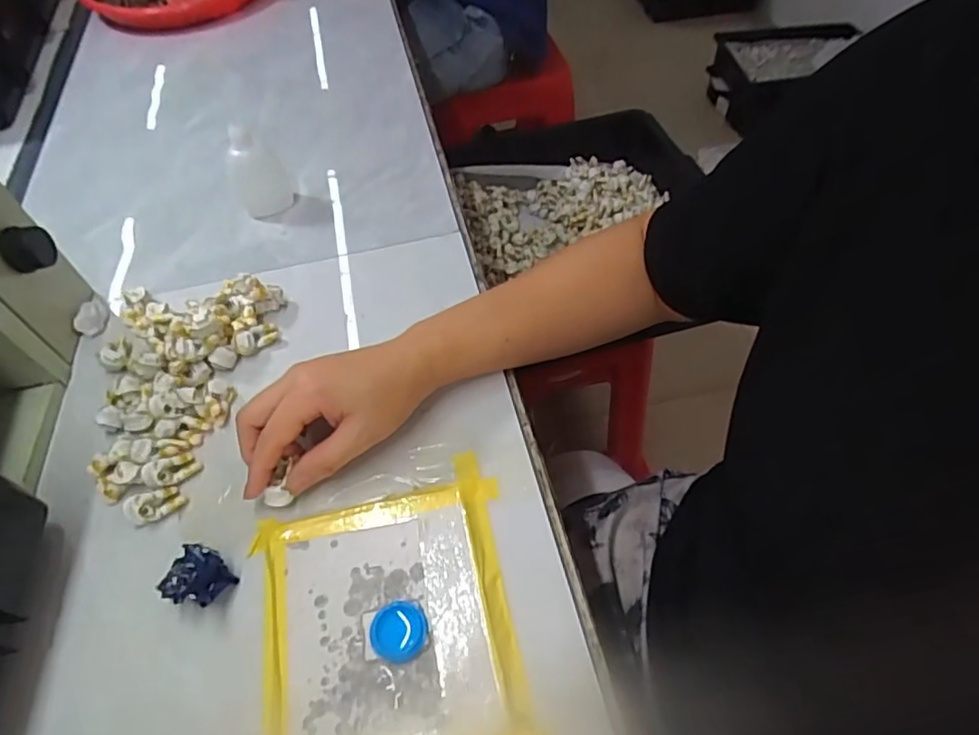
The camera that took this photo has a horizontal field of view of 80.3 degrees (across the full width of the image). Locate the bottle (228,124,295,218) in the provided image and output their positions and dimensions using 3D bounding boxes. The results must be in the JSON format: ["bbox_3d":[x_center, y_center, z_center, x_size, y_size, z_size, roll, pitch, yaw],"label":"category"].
[{"bbox_3d":[-0.208,-0.180,0.510,0.049,0.075,0.056,-25,56,-14],"label":"bottle"}]

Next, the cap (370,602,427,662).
[{"bbox_3d":[-0.049,0.141,0.312,0.030,0.004,0.029,-2,54,2],"label":"cap"}]

